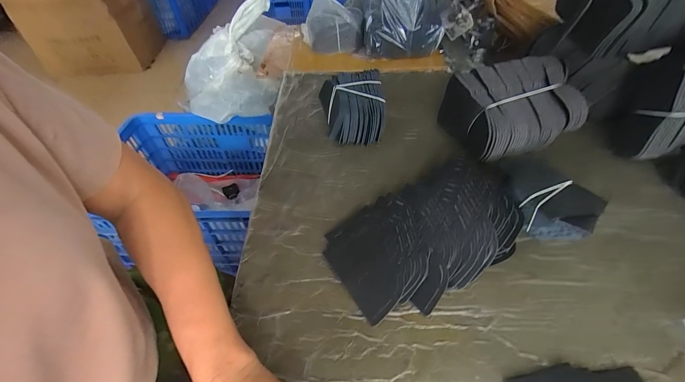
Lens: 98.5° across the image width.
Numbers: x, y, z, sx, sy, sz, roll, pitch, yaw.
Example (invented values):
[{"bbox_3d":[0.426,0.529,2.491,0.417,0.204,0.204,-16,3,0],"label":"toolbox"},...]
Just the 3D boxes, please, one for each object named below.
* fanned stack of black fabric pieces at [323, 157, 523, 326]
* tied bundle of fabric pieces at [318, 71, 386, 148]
[{"bbox_3d":[0.117,0.053,0.402,0.278,0.044,0.158,-23,53,-21],"label":"fanned stack of black fabric pieces"},{"bbox_3d":[0.020,-0.153,0.540,0.107,0.086,0.110,-8,49,-9],"label":"tied bundle of fabric pieces"}]

